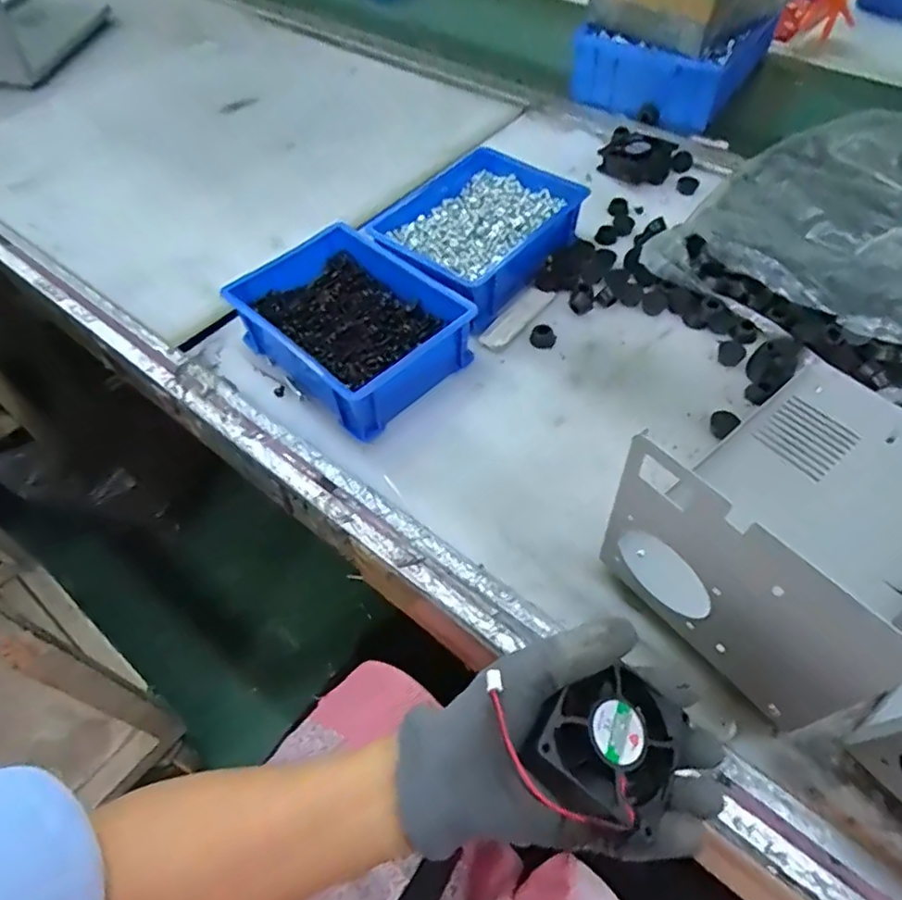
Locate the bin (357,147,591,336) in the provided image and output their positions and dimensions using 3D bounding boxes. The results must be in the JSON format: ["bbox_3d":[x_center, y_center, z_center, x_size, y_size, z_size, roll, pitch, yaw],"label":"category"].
[{"bbox_3d":[0.028,-0.229,0.644,0.154,0.062,0.200,35,62,25],"label":"bin"}]

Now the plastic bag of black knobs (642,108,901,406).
[{"bbox_3d":[0.428,-0.219,0.605,0.313,0.093,0.361,38,64,26],"label":"plastic bag of black knobs"}]

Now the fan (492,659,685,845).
[{"bbox_3d":[0.078,0.148,0.315,0.065,0.032,0.068,44,55,4],"label":"fan"}]

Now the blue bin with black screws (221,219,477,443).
[{"bbox_3d":[-0.091,-0.115,0.566,0.194,0.068,0.148,37,63,26],"label":"blue bin with black screws"}]

